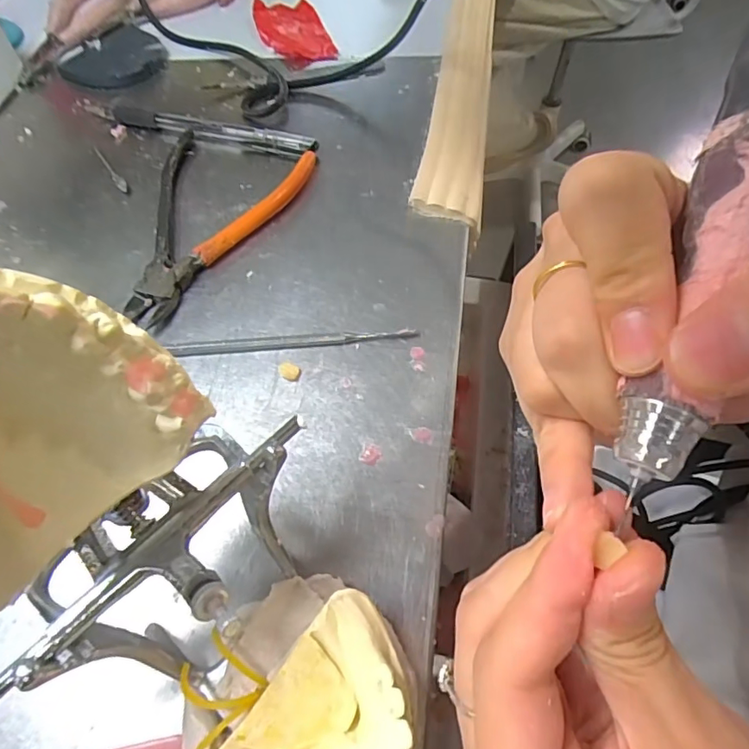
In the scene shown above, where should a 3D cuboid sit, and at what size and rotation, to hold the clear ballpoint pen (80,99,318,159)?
[{"bbox_3d":[-0.119,-0.162,0.340,0.163,0.010,0.013,15,61,7],"label":"clear ballpoint pen"}]

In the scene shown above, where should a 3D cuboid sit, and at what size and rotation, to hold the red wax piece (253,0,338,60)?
[{"bbox_3d":[-0.062,-0.269,0.403,0.051,0.009,0.074,-17,62,-11],"label":"red wax piece"}]

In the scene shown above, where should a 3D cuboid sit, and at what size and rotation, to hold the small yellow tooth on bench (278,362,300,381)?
[{"bbox_3d":[-0.042,-0.001,0.255,0.011,0.004,0.008,8,60,3],"label":"small yellow tooth on bench"}]

